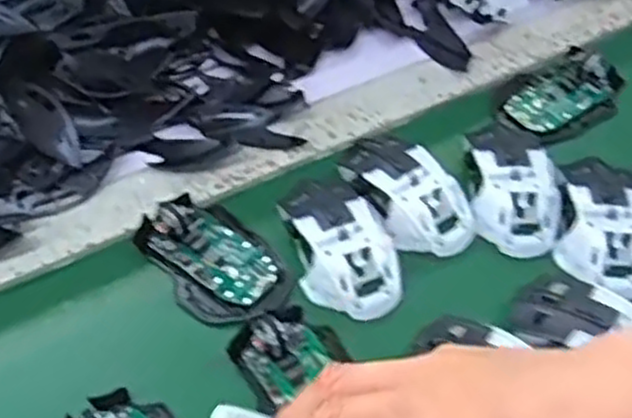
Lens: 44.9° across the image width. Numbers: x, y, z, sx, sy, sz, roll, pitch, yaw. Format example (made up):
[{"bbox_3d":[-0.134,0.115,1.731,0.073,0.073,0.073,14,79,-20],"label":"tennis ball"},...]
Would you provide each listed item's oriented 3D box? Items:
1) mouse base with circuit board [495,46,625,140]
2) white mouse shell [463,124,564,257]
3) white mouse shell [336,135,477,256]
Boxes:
[{"bbox_3d":[0.199,-0.095,0.626,0.107,0.020,0.068,-23,56,-16],"label":"mouse base with circuit board"},{"bbox_3d":[0.147,-0.023,0.564,0.064,0.031,0.113,2,53,2],"label":"white mouse shell"},{"bbox_3d":[0.068,-0.016,0.559,0.064,0.032,0.117,-29,58,-20],"label":"white mouse shell"}]

